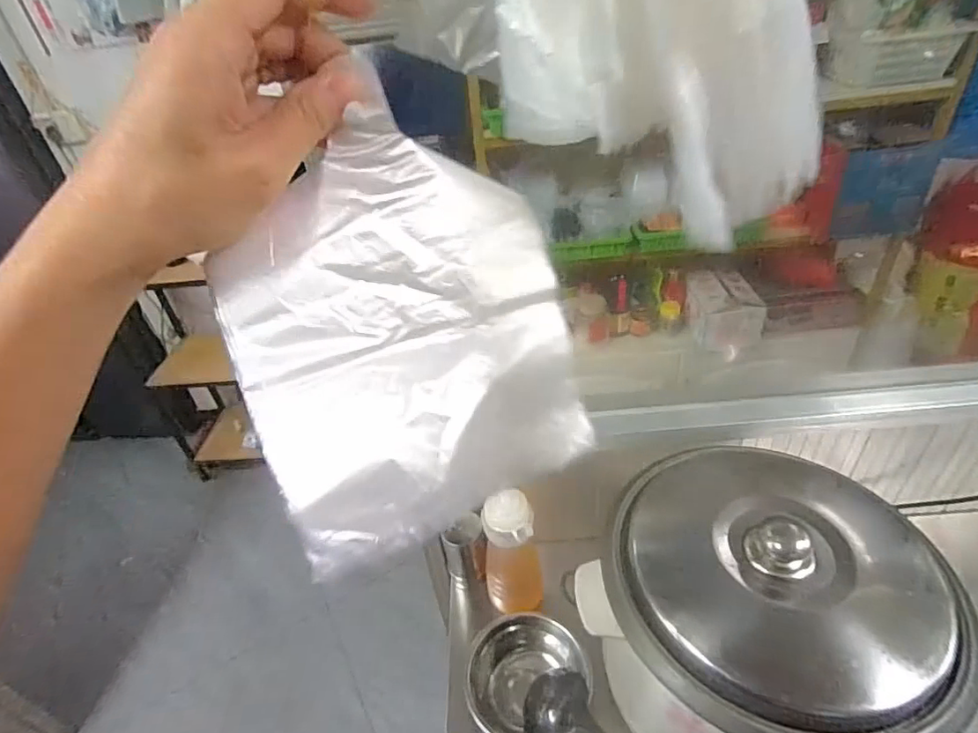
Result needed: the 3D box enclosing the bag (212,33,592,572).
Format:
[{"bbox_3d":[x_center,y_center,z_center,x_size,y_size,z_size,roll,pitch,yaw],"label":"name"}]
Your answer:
[{"bbox_3d":[-0.030,-0.019,0.238,0.151,0.172,0.016,-21,8,-26],"label":"bag"}]

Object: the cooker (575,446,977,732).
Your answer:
[{"bbox_3d":[0.315,0.272,0.583,0.342,0.263,0.294,-34,45,-31],"label":"cooker"}]

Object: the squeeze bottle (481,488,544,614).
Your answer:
[{"bbox_3d":[0.030,0.259,0.726,0.081,0.218,0.057,-11,38,-5],"label":"squeeze bottle"}]

